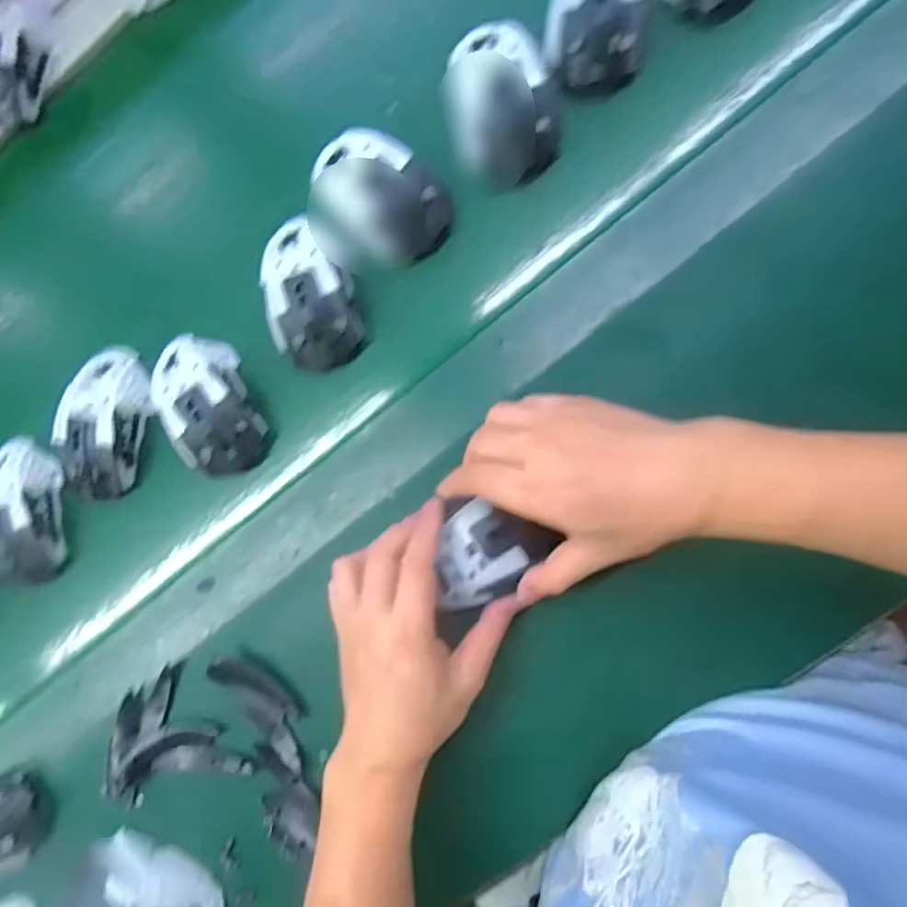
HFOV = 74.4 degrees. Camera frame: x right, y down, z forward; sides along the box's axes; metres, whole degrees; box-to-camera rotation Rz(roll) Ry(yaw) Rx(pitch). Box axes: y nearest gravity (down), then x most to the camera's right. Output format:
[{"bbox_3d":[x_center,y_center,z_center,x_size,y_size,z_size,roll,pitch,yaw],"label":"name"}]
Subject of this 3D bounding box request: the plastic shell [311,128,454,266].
[{"bbox_3d":[-0.057,-0.184,0.431,0.111,0.032,0.074,42,96,11],"label":"plastic shell"}]

